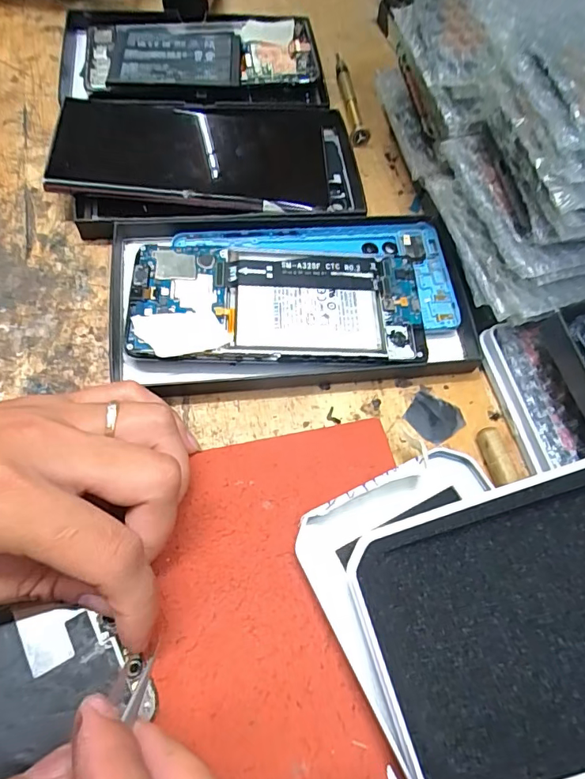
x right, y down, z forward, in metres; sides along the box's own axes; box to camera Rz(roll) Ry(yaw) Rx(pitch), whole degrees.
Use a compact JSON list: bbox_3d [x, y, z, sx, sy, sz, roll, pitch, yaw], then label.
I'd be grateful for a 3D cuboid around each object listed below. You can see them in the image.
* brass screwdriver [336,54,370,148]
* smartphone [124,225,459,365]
[{"bbox_3d":[0.041,-0.204,0.335,0.011,0.009,0.086,-5,65,-8],"label":"brass screwdriver"},{"bbox_3d":[0.004,-0.052,0.258,0.173,0.011,0.088,-3,66,-9],"label":"smartphone"}]

